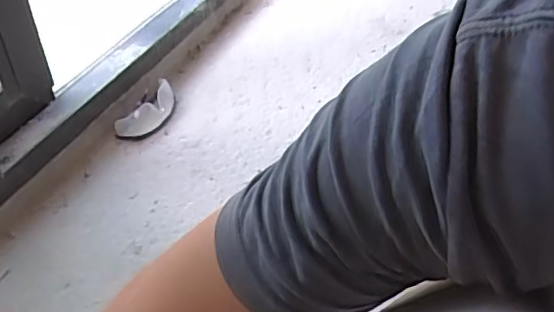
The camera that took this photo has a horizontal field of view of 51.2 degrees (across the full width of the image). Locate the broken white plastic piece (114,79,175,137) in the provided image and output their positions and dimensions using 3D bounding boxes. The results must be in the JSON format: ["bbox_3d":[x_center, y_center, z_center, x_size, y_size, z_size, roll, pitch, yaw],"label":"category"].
[{"bbox_3d":[-0.225,-0.079,1.027,0.048,0.042,0.139,27,48,26],"label":"broken white plastic piece"}]

